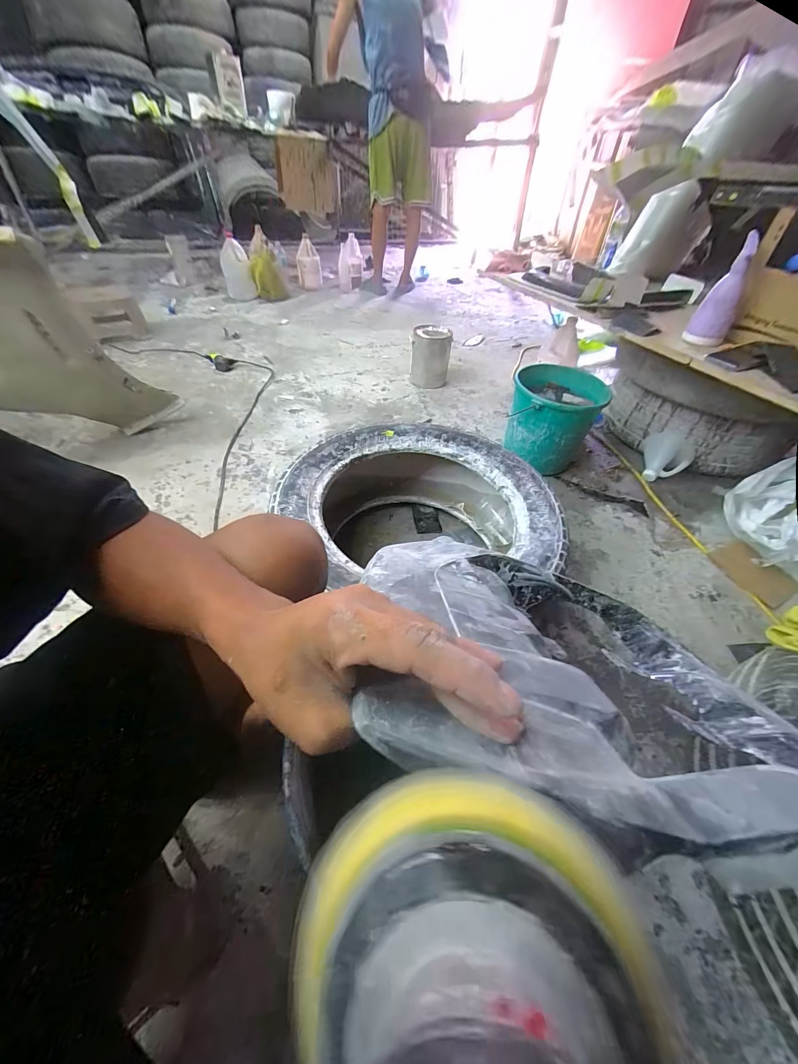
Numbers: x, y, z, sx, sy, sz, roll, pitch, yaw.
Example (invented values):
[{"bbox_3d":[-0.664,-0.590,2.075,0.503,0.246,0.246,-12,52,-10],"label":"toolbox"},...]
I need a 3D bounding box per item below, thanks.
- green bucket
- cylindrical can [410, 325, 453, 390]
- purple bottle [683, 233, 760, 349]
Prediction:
[{"bbox_3d":[0.476,-0.347,1.159,0.260,0.260,0.247,22,49,17],"label":"green bucket"},{"bbox_3d":[0.132,-0.734,1.525,0.155,0.204,0.145,5,46,1],"label":"cylindrical can"},{"bbox_3d":[0.767,-0.557,0.841,0.085,0.187,0.066,35,53,26],"label":"purple bottle"}]

